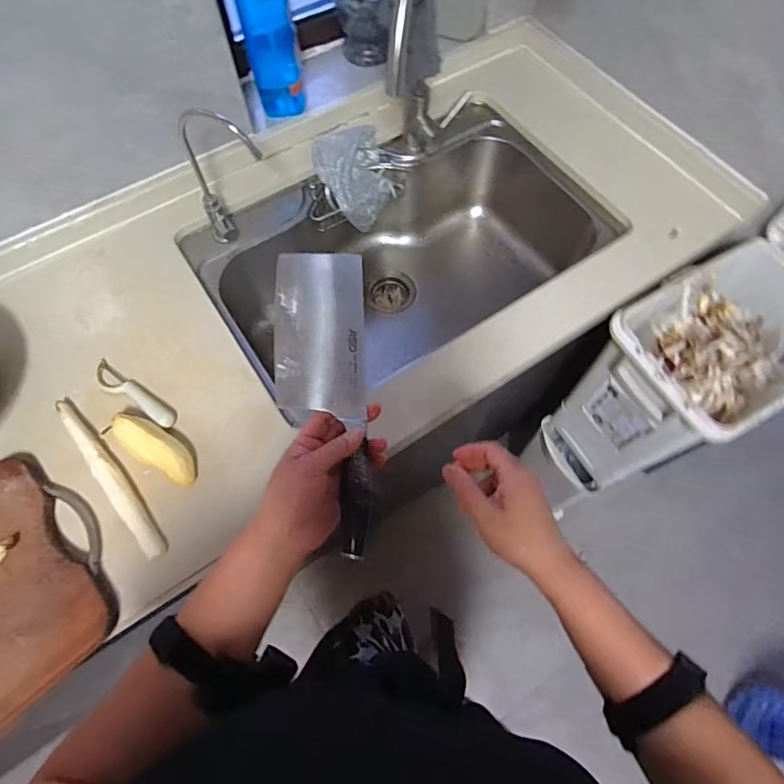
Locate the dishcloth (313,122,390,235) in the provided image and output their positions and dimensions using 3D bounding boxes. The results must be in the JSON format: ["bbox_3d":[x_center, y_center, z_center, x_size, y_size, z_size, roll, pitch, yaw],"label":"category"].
[{"bbox_3d":[-0.077,-0.409,0.891,0.124,0.107,0.156,-10,67,-5],"label":"dishcloth"}]

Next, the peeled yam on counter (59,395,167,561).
[{"bbox_3d":[-0.375,0.102,0.621,0.025,0.024,0.264,-36,72,-15],"label":"peeled yam on counter"}]

